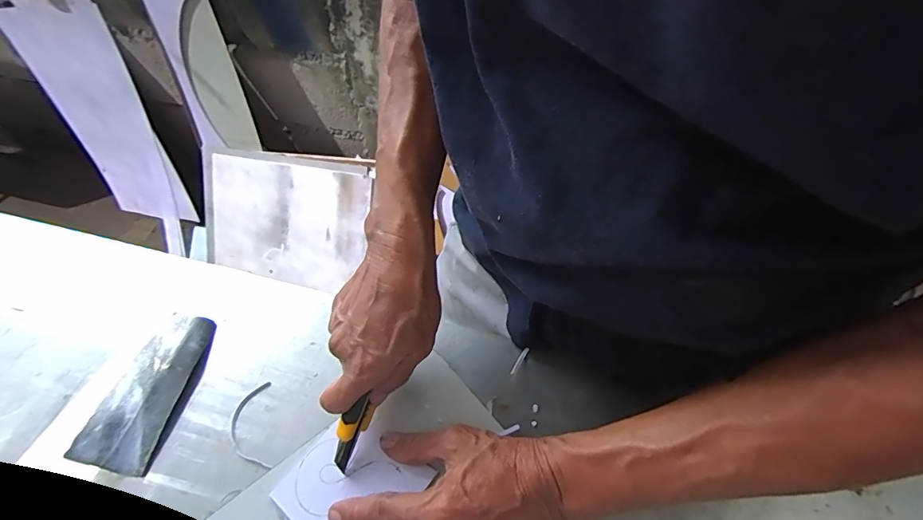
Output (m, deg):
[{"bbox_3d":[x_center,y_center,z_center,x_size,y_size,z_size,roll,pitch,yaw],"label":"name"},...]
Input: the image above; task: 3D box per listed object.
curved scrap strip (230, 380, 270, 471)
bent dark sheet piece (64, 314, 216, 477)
[{"bbox_3d":[-0.174,0.137,0.382,0.032,0.004,0.072,-12,56,-6],"label":"curved scrap strip"},{"bbox_3d":[-0.263,0.106,0.394,0.058,0.023,0.132,8,56,7],"label":"bent dark sheet piece"}]

